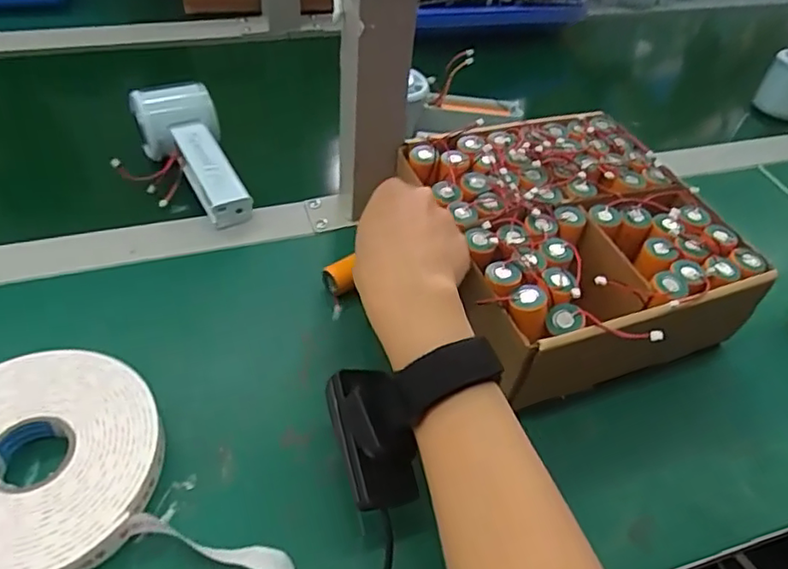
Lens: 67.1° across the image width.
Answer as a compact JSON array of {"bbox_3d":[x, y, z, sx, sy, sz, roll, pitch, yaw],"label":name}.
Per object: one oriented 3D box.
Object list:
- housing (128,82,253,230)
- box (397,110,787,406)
[{"bbox_3d":[-0.165,-0.104,0.481,0.064,0.053,0.133,-15,51,-20],"label":"housing"},{"bbox_3d":[0.117,-0.025,0.420,0.194,0.079,0.199,-15,51,-20],"label":"box"}]

